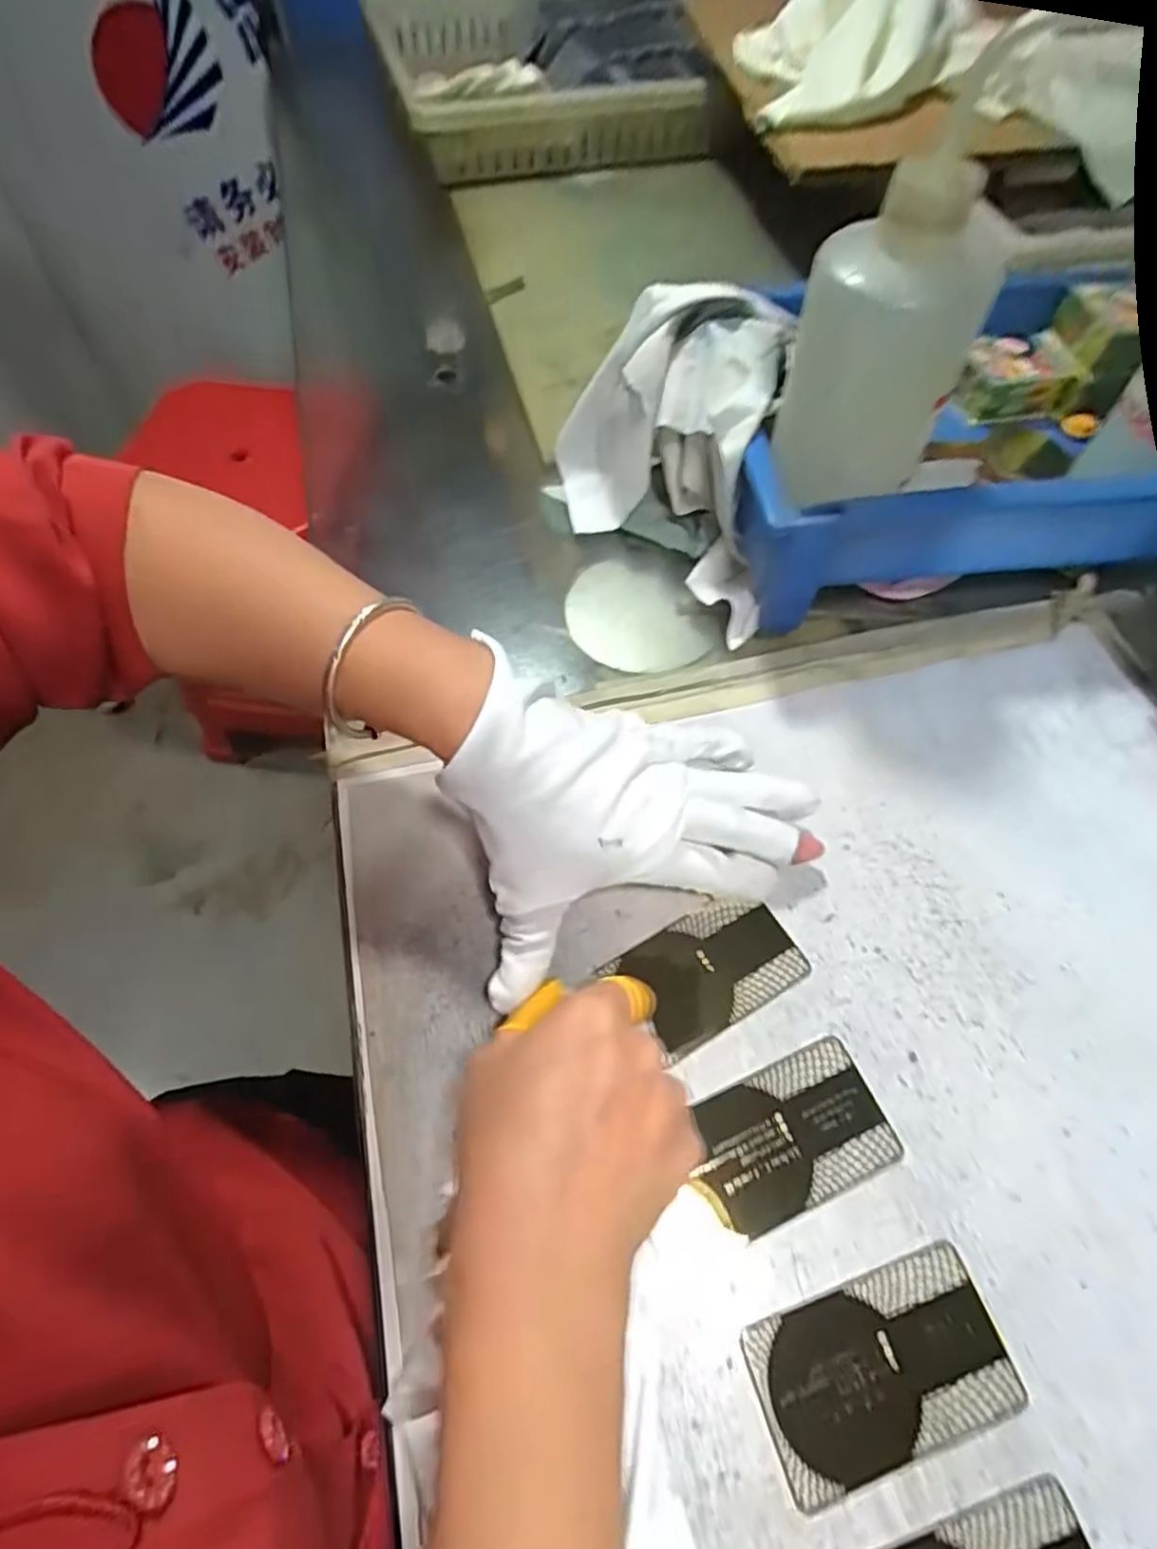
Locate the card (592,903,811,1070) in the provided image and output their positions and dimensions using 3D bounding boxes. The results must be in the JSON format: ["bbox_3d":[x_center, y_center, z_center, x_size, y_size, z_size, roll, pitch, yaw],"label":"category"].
[{"bbox_3d":[0.058,0.084,0.305,0.075,0.004,0.050,-28,64,-15],"label":"card"}]

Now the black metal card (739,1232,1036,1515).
[{"bbox_3d":[0.103,0.201,0.237,0.085,0.004,0.048,-15,62,-9],"label":"black metal card"}]

